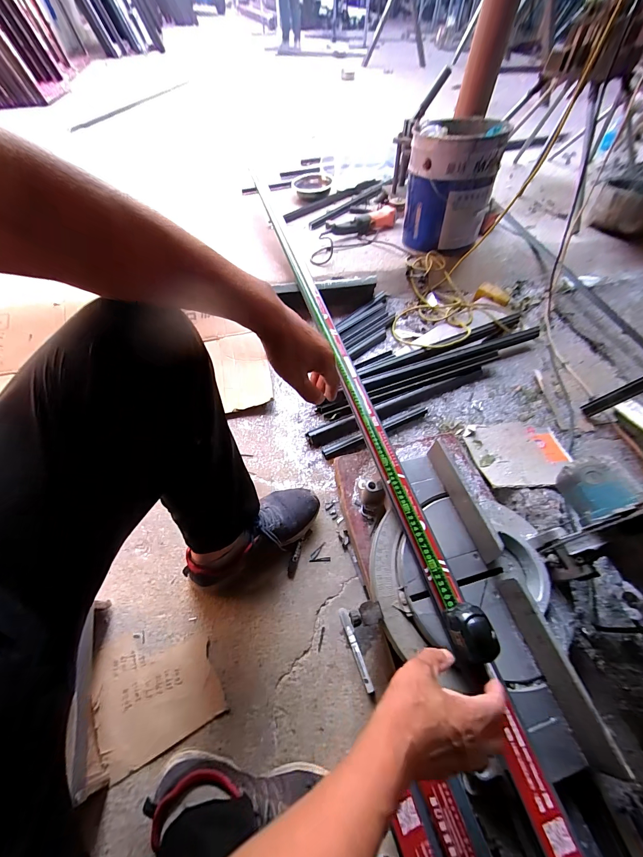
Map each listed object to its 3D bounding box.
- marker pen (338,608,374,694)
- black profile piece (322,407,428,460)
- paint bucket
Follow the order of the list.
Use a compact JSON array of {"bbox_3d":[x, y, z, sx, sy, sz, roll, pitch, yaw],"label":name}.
[{"bbox_3d":[0.061,0.392,0.568,0.016,0.013,0.128,-18,62,-12],"label":"marker pen"},{"bbox_3d":[0.141,0.006,0.794,0.296,0.016,0.042,-26,64,-15],"label":"black profile piece"},{"bbox_3d":[0.437,-0.835,1.094,0.280,0.338,0.290,13,55,12],"label":"paint bucket"}]

